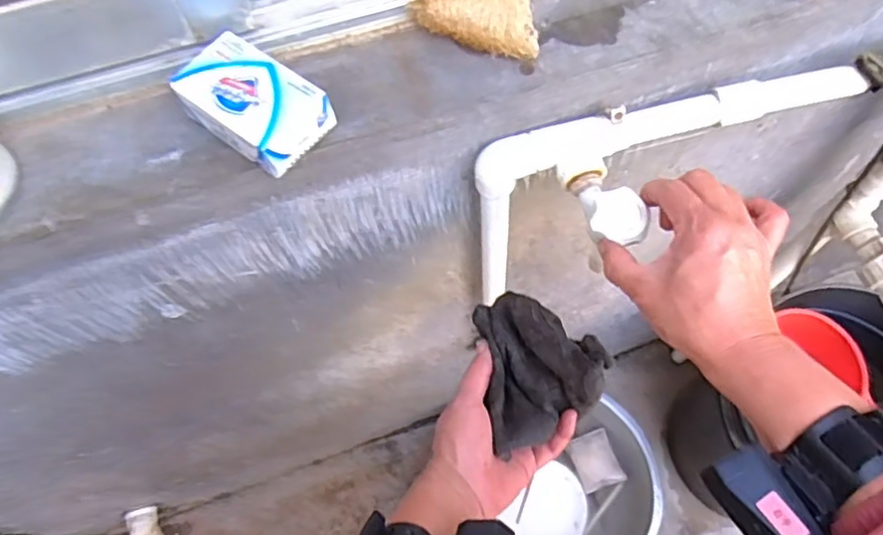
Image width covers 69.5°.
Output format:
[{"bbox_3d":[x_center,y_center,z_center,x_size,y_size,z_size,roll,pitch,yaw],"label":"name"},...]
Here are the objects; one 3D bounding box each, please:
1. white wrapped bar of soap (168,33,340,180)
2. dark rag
[{"bbox_3d":[-0.139,-0.119,0.464,0.108,0.039,0.067,40,72,18],"label":"white wrapped bar of soap"},{"bbox_3d":[0.080,0.077,0.505,0.088,0.048,0.111,-9,65,-3],"label":"dark rag"}]

